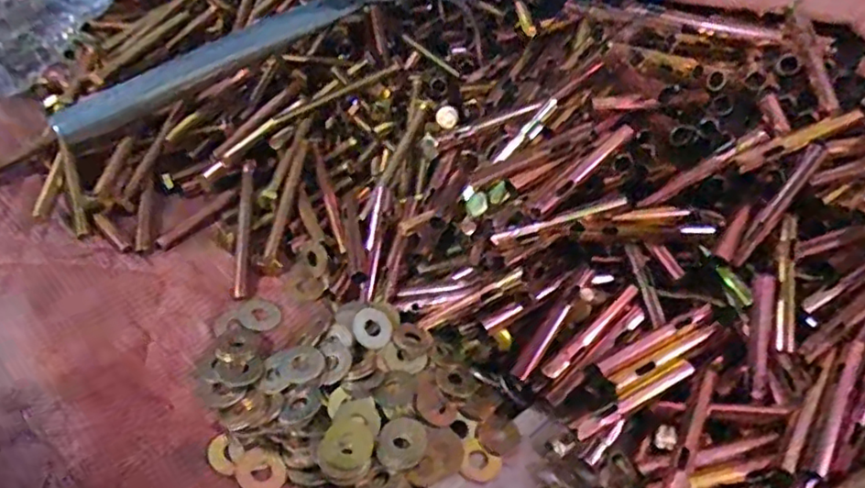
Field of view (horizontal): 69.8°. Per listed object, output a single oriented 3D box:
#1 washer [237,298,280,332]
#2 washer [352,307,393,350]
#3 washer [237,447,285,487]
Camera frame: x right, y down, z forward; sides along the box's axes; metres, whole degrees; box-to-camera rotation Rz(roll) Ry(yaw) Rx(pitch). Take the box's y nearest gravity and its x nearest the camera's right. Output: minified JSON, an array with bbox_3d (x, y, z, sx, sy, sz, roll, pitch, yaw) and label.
[{"bbox_3d":[-0.104,0.043,0.372,0.024,0.004,0.024,13,39,-11],"label":"washer"},{"bbox_3d":[-0.035,0.050,0.367,0.025,0.004,0.026,13,49,-15],"label":"washer"},{"bbox_3d":[-0.085,0.113,0.308,0.022,0.004,0.023,13,50,-15],"label":"washer"}]

